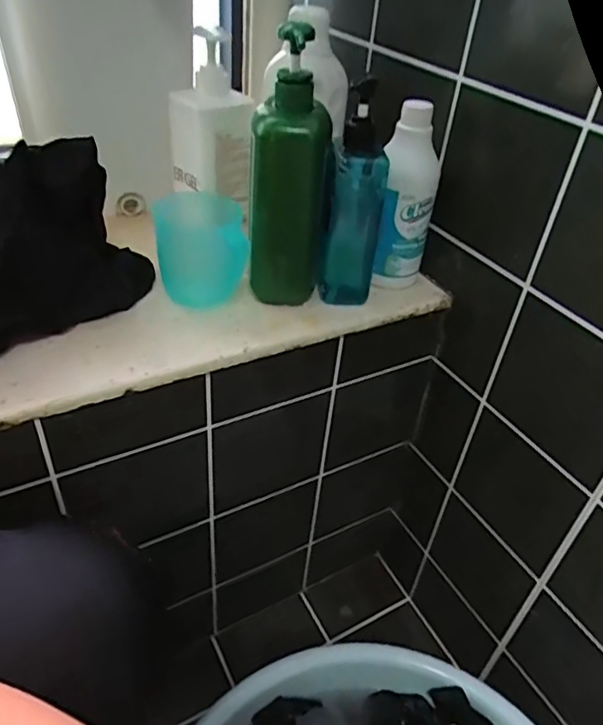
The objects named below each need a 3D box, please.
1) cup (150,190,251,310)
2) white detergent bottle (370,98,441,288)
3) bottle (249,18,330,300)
[{"bbox_3d":[-0.107,-0.122,0.608,0.087,0.096,0.086,3,39,-3],"label":"cup"},{"bbox_3d":[0.107,-0.171,0.604,0.071,0.179,0.053,-10,41,-18],"label":"white detergent bottle"},{"bbox_3d":[-0.014,-0.171,0.555,0.075,0.251,0.047,-1,39,-8],"label":"bottle"}]

